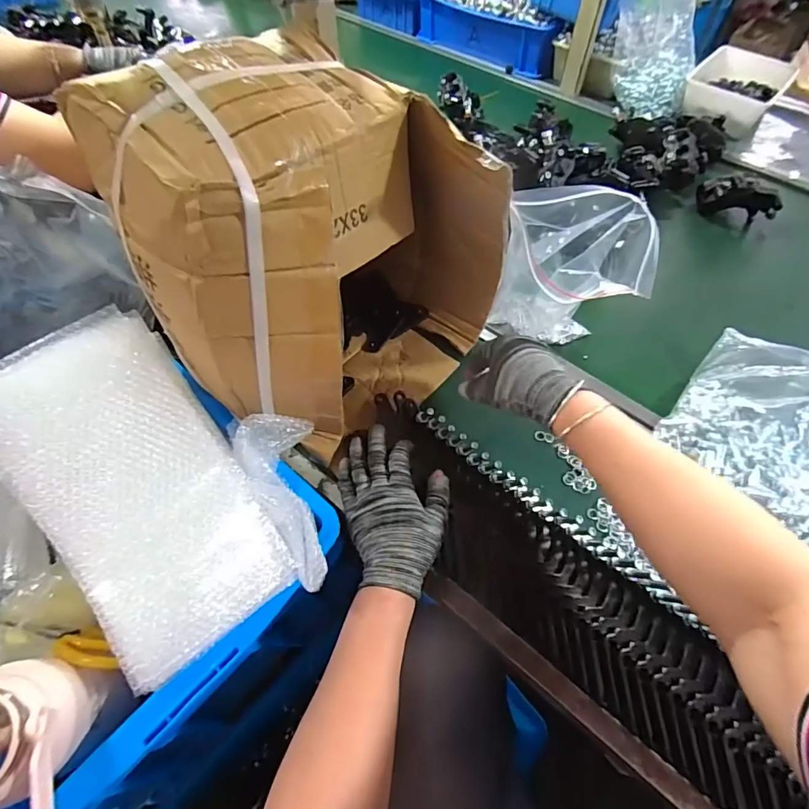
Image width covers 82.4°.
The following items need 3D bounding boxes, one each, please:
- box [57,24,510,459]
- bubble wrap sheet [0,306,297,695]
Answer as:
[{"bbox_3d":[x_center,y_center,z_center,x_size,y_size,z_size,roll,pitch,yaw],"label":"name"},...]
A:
[{"bbox_3d":[-0.072,-0.143,0.466,0.314,0.308,0.221,-35,64,-21],"label":"box"},{"bbox_3d":[-0.236,0.071,0.404,0.162,0.044,0.301,-35,87,-18],"label":"bubble wrap sheet"}]

